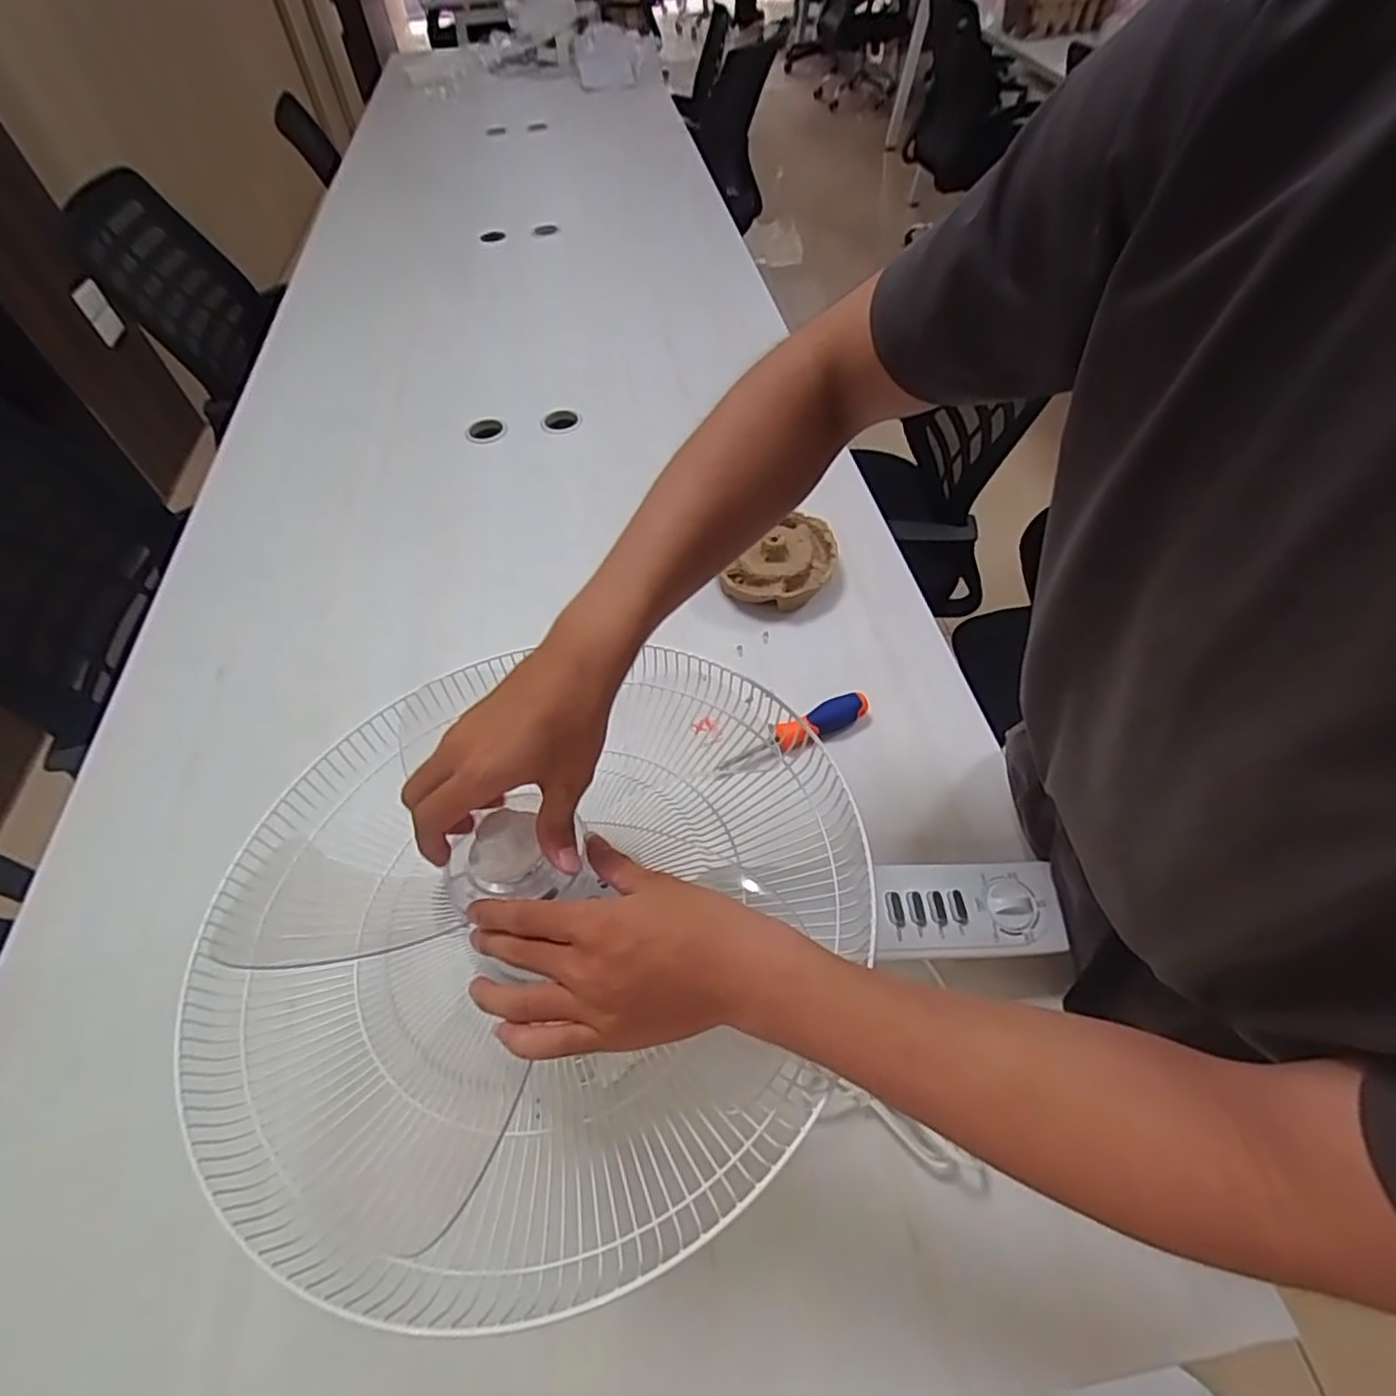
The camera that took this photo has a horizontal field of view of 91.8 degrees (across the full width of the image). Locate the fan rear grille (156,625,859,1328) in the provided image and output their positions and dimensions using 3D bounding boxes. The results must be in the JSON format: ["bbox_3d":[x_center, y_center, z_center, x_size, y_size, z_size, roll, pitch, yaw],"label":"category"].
[{"bbox_3d":[-0.108,0.142,0.492,0.441,0.109,0.424,-32,59,-20],"label":"fan rear grille"}]

